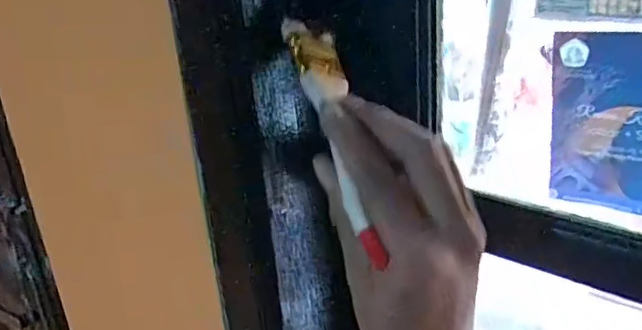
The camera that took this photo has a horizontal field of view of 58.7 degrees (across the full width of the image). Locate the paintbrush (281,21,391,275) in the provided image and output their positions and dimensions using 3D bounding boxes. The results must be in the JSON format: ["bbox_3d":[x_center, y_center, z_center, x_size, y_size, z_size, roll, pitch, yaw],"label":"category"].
[{"bbox_3d":[0.009,-0.017,0.279,0.028,0.013,0.133,-10,65,-13],"label":"paintbrush"}]

